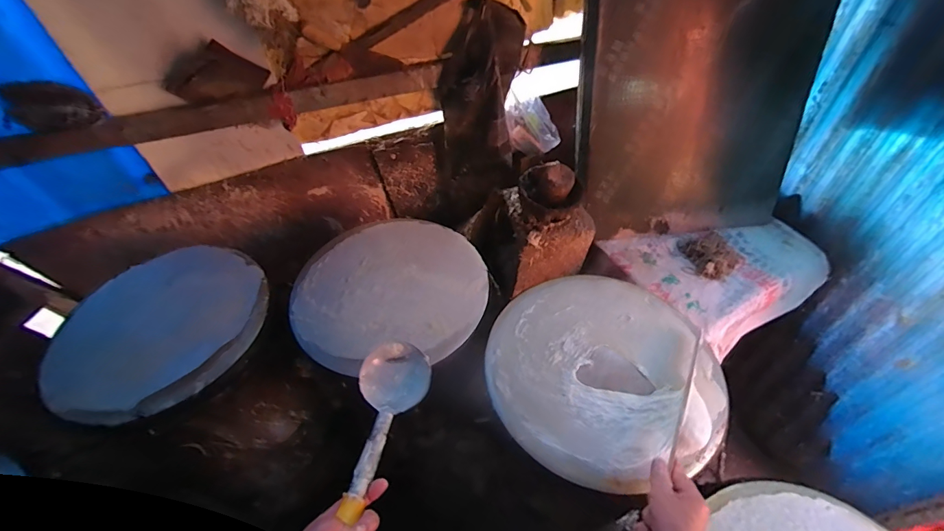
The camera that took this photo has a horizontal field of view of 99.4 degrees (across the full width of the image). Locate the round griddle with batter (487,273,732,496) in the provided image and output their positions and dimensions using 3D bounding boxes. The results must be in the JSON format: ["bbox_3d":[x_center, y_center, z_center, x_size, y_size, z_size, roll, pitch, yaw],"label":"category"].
[{"bbox_3d":[0.213,0.155,0.661,0.356,0.039,0.358,-1,49,1],"label":"round griddle with batter"}]

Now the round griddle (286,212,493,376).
[{"bbox_3d":[-0.159,0.030,0.784,0.359,0.024,0.344,-1,49,1],"label":"round griddle"}]

